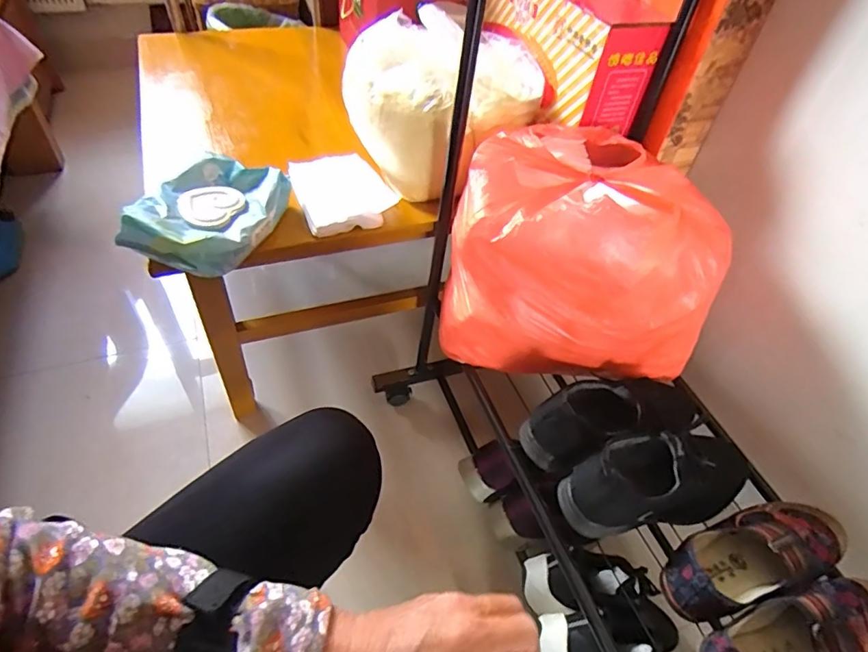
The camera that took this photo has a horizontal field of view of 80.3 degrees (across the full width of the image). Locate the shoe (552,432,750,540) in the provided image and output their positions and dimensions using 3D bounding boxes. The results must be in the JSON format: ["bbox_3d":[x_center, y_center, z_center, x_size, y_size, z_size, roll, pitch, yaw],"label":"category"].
[{"bbox_3d":[0.273,0.173,0.606,0.246,0.100,0.086,-7,50,-12],"label":"shoe"}]

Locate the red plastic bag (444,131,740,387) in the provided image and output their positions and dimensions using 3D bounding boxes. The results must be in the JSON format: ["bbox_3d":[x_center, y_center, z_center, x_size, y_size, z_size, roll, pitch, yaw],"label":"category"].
[{"bbox_3d":[0.200,-0.093,0.685,0.337,0.246,0.260,17,49,9],"label":"red plastic bag"}]

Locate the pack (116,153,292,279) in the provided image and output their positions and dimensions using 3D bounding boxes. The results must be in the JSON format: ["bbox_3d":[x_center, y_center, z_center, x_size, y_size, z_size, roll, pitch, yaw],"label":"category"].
[{"bbox_3d":[-0.284,-0.143,0.652,0.148,0.056,0.193,12,48,4],"label":"pack"}]

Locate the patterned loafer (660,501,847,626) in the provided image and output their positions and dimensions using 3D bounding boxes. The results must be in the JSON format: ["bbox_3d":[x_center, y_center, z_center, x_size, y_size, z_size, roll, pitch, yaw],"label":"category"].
[{"bbox_3d":[0.352,0.249,0.565,0.221,0.065,0.083,-13,51,-17],"label":"patterned loafer"}]

